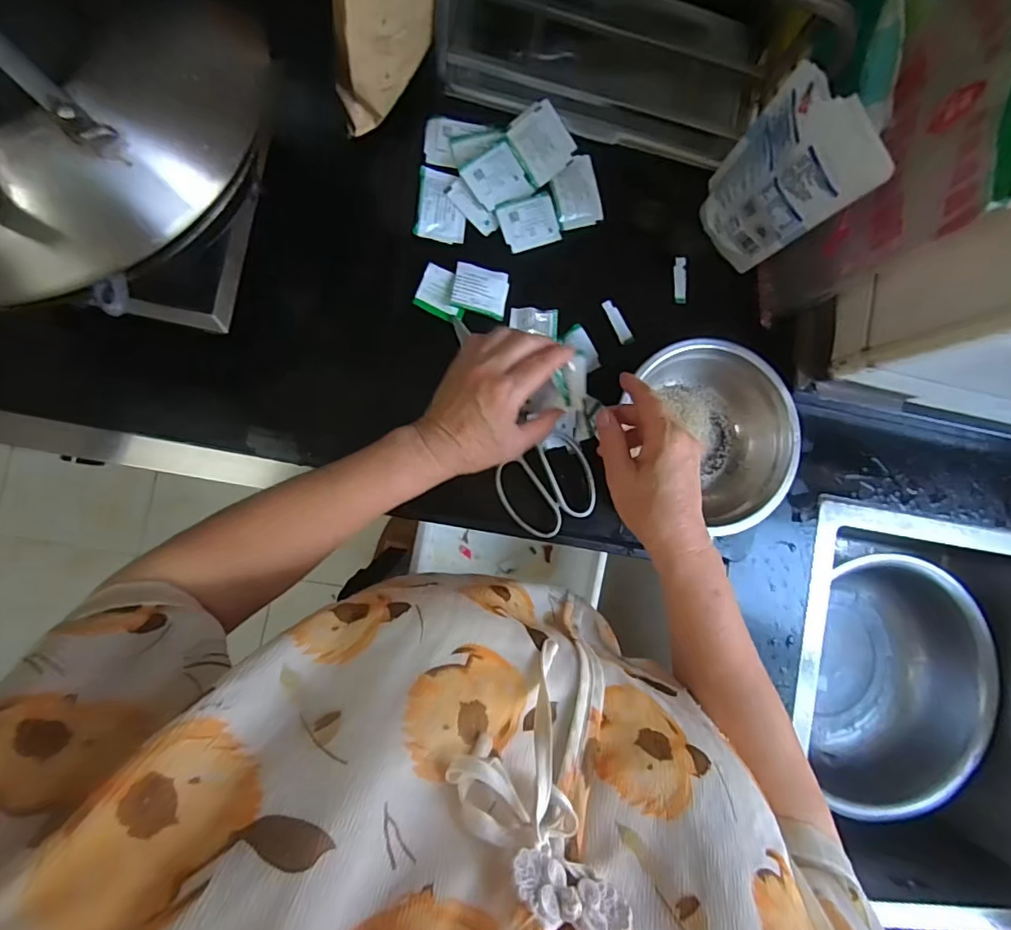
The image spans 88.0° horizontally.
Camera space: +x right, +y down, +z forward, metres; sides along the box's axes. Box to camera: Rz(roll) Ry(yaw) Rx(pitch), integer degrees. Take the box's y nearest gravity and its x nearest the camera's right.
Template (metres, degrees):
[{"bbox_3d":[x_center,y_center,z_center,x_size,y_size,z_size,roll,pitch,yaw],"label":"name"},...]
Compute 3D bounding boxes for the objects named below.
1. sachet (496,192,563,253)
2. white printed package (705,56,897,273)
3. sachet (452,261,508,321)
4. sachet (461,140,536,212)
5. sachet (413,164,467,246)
[{"bbox_3d":[0.025,-0.245,0.530,0.060,0.008,0.048,-22,91,-8],"label":"sachet"},{"bbox_3d":[0.239,-0.255,0.468,0.024,0.184,0.111,-26,92,-8],"label":"white printed package"},{"bbox_3d":[-0.024,-0.173,0.516,0.054,0.005,0.046,10,87,-8],"label":"sachet"},{"bbox_3d":[-0.007,-0.285,0.520,0.060,0.010,0.050,-37,93,-8],"label":"sachet"},{"bbox_3d":[-0.062,-0.255,0.517,0.048,0.011,0.066,7,87,-8],"label":"sachet"}]

